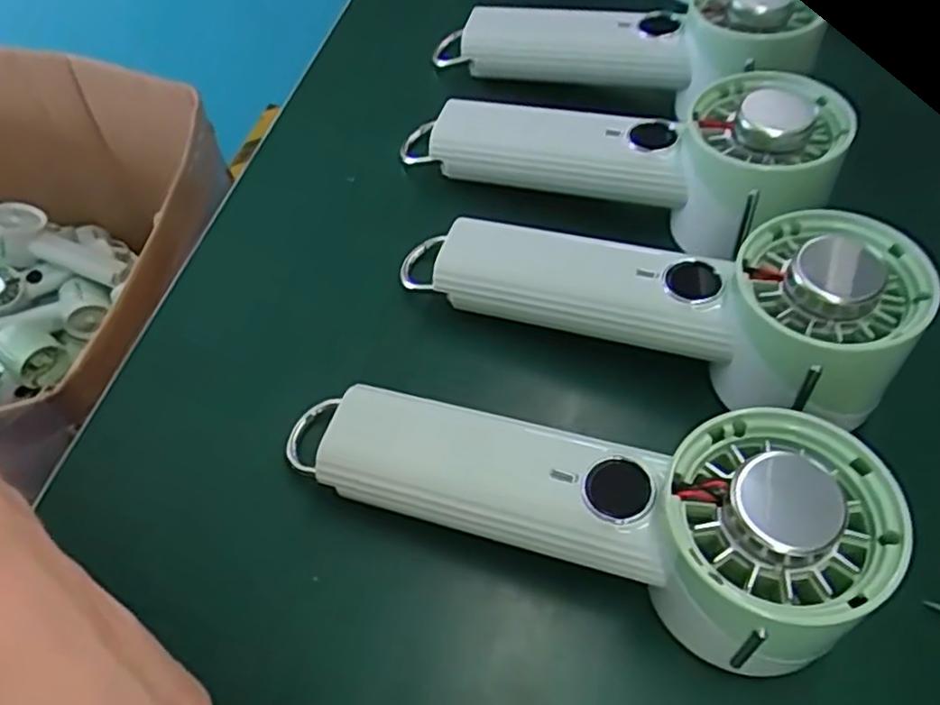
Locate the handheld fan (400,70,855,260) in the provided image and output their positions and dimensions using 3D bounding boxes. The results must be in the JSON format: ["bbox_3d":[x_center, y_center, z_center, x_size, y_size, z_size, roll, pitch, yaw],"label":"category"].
[{"bbox_3d":[0.061,-0.088,0.322,0.189,0.049,0.056,10,56,22],"label":"handheld fan"}]

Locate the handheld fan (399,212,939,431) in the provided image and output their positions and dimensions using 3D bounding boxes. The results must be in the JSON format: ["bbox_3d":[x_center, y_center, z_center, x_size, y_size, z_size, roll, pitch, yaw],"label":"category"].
[{"bbox_3d":[0.060,-0.023,0.273,0.198,0.045,0.066,11,56,21],"label":"handheld fan"}]

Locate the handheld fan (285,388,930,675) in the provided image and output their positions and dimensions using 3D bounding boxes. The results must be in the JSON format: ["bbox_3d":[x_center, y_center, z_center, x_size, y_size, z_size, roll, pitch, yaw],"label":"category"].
[{"bbox_3d":[0.028,0.050,0.237,0.196,0.056,0.062,9,56,20],"label":"handheld fan"}]

